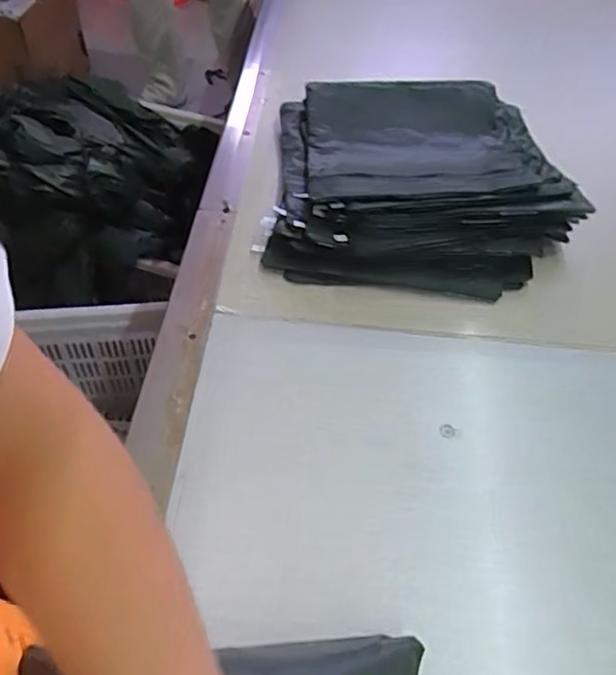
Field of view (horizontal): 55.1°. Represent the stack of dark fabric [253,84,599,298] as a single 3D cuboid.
[{"bbox_3d":[0.137,-0.222,0.757,0.356,0.062,0.401,3,50,0],"label":"stack of dark fabric"}]

